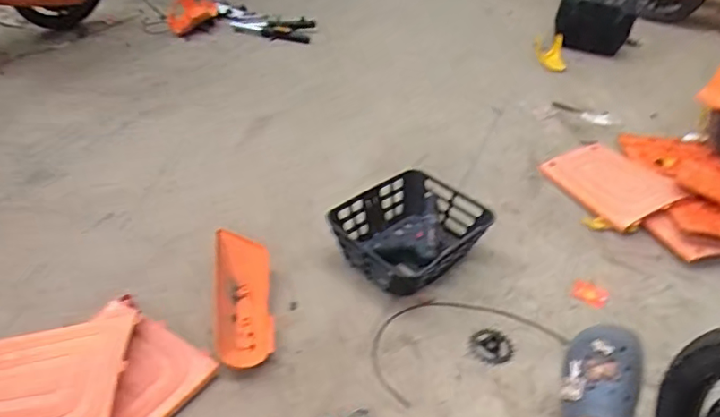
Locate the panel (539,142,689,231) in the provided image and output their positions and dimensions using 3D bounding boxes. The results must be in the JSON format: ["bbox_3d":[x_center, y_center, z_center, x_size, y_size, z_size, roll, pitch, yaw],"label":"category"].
[{"bbox_3d":[0.691,-0.078,1.470,0.246,0.022,0.322,-21,39,-18],"label":"panel"}]

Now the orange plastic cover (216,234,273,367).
[{"bbox_3d":[-0.242,0.179,1.078,0.116,0.054,0.325,-4,39,-11],"label":"orange plastic cover"}]

